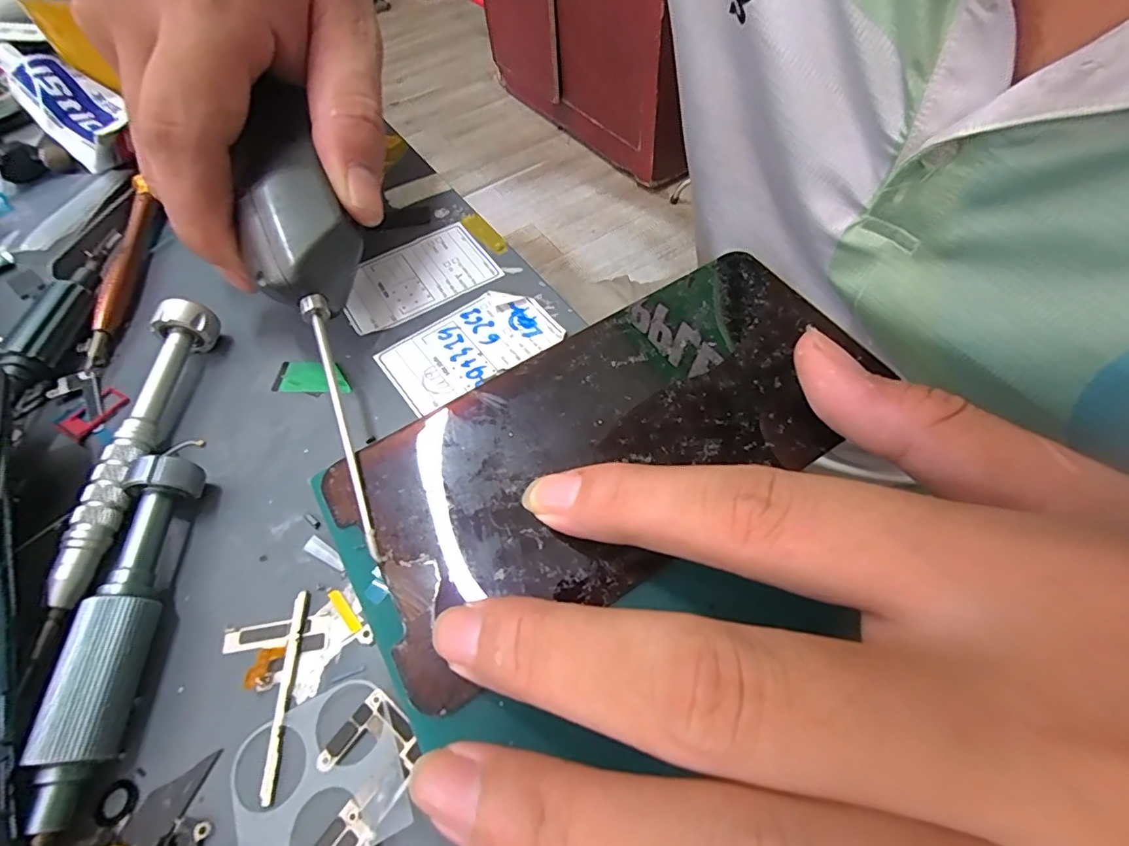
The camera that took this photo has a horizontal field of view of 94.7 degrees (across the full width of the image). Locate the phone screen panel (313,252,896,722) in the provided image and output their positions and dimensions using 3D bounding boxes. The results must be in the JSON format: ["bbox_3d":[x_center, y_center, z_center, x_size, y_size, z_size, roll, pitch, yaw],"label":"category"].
[{"bbox_3d":[0.014,0.001,0.143,0.146,0.005,0.070,-33,61,-15],"label":"phone screen panel"}]

